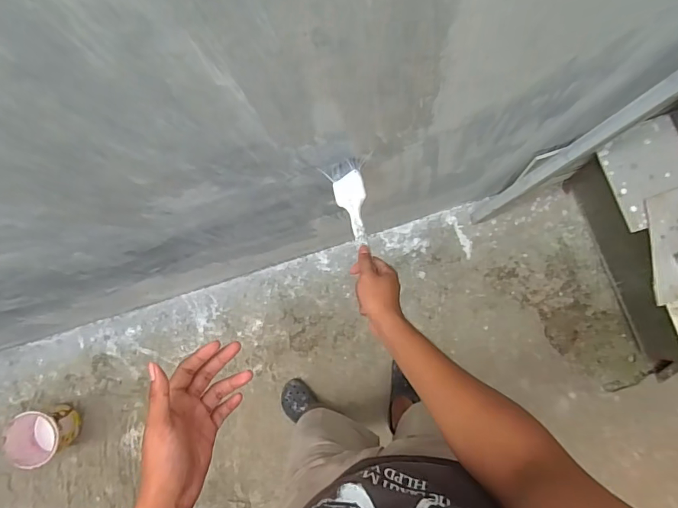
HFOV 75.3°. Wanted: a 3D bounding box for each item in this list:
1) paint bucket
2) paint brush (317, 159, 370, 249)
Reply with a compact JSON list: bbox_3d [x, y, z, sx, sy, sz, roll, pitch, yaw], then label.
[{"bbox_3d":[-0.925,0.571,1.391,0.157,0.143,0.159,-1,82,7],"label":"paint bucket"},{"bbox_3d":[0.021,-0.090,0.740,0.066,0.032,0.169,-14,63,3],"label":"paint brush"}]

